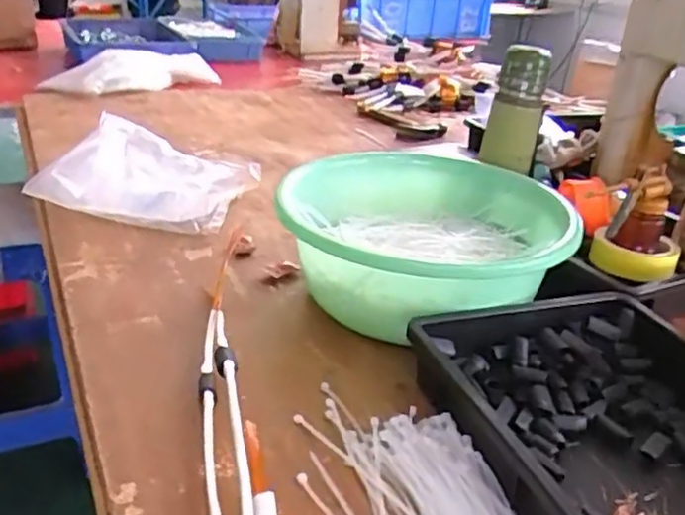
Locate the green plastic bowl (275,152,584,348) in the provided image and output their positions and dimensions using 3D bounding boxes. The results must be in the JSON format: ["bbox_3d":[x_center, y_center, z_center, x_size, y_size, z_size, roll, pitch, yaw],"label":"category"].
[{"bbox_3d":[0.086,-0.009,0.749,0.288,0.121,0.308,4,25,-2],"label":"green plastic bowl"}]

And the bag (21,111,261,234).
[{"bbox_3d":[-0.255,-0.117,0.927,0.270,0.092,0.182,3,26,-5],"label":"bag"}]

